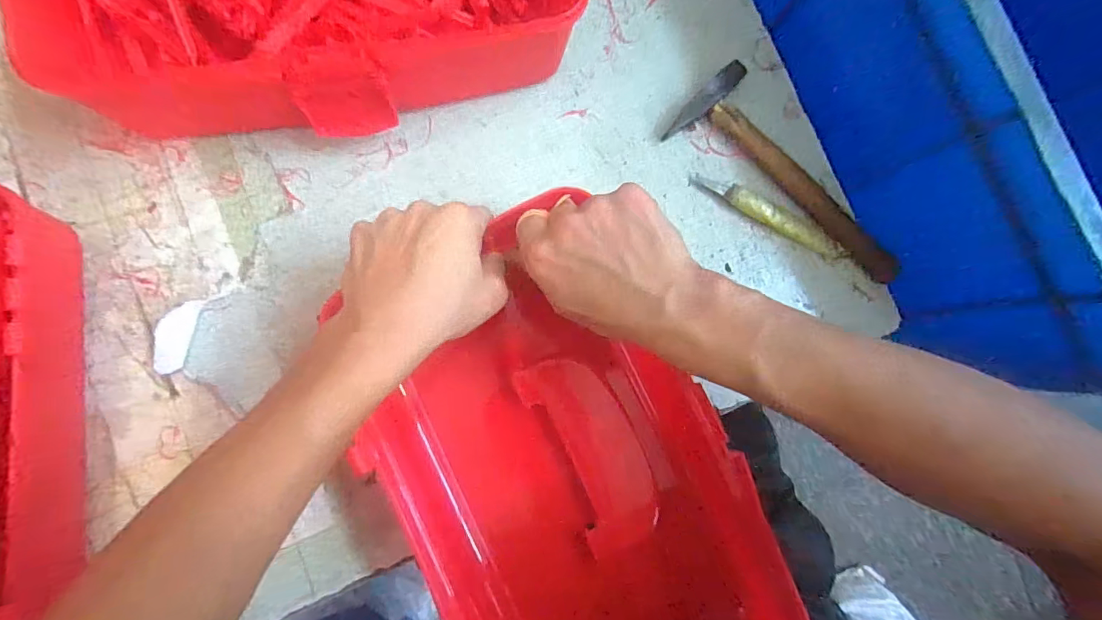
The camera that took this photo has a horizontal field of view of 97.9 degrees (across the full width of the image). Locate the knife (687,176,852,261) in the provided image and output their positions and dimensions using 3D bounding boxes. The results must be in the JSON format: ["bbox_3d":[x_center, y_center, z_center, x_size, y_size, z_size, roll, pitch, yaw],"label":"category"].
[{"bbox_3d":[0.186,-0.079,0.406,0.145,0.013,0.019,28,82,-3],"label":"knife"}]

